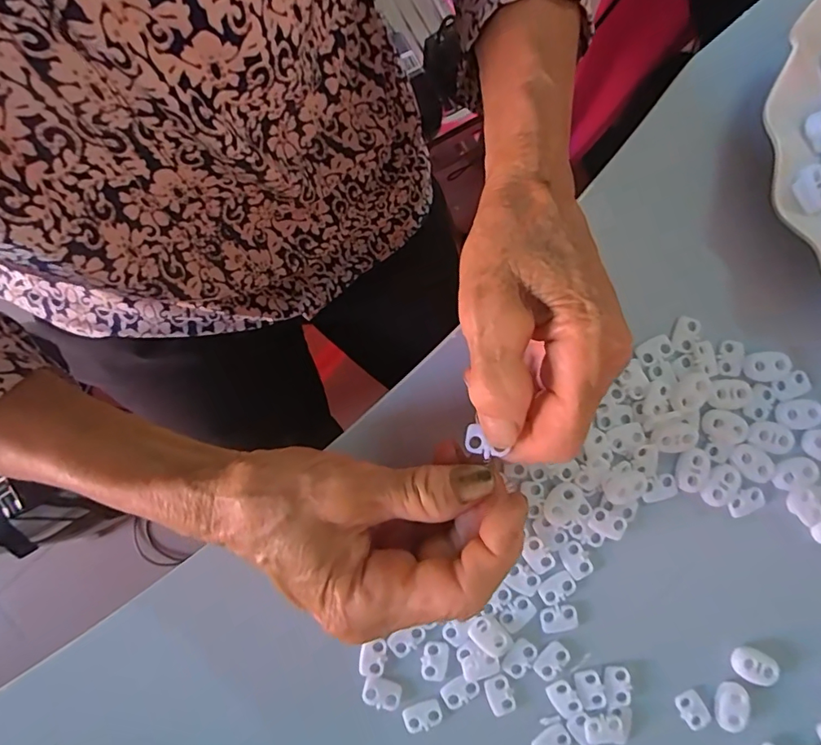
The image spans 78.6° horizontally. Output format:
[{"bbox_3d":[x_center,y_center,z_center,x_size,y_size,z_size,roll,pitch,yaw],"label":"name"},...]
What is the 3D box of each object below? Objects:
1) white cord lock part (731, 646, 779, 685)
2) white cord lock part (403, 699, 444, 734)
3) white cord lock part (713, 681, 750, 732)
[{"bbox_3d":[0.169,0.144,0.245,0.021,0.005,0.015,22,78,4],"label":"white cord lock part"},{"bbox_3d":[0.006,0.166,0.242,0.018,0.004,0.013,-19,78,-5],"label":"white cord lock part"},{"bbox_3d":[0.157,0.163,0.244,0.015,0.005,0.022,3,77,0],"label":"white cord lock part"}]

